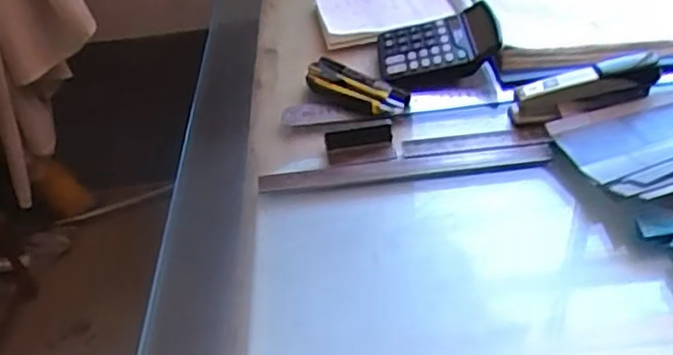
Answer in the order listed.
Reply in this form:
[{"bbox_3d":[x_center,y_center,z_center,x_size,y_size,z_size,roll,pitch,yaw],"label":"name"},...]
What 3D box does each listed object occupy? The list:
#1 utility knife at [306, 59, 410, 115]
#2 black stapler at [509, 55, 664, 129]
[{"bbox_3d":[0.022,-0.105,0.766,0.134,0.019,0.054,28,51,34],"label":"utility knife"},{"bbox_3d":[0.266,-0.093,0.704,0.160,0.043,0.060,-12,40,-7],"label":"black stapler"}]

